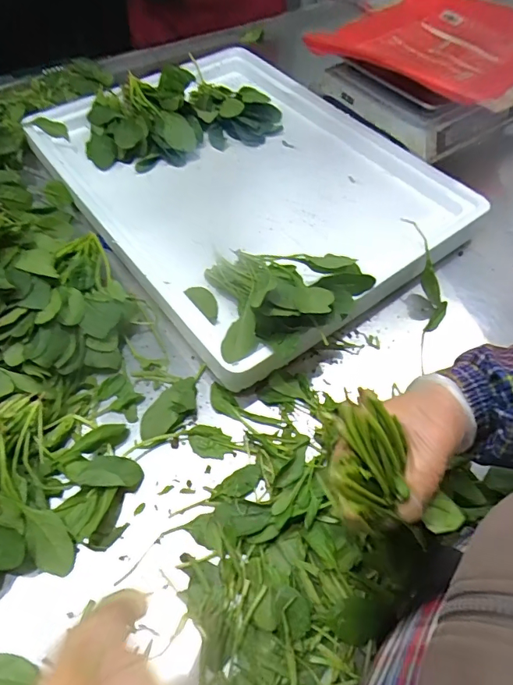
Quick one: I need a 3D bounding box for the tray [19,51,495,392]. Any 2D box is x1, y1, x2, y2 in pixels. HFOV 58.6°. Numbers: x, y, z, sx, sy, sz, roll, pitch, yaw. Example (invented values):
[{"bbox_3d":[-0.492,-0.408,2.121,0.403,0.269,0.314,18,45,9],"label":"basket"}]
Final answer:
[{"bbox_3d":[-0.037,-0.253,0.699,0.469,0.087,0.592,-34,63,-21],"label":"tray"}]

